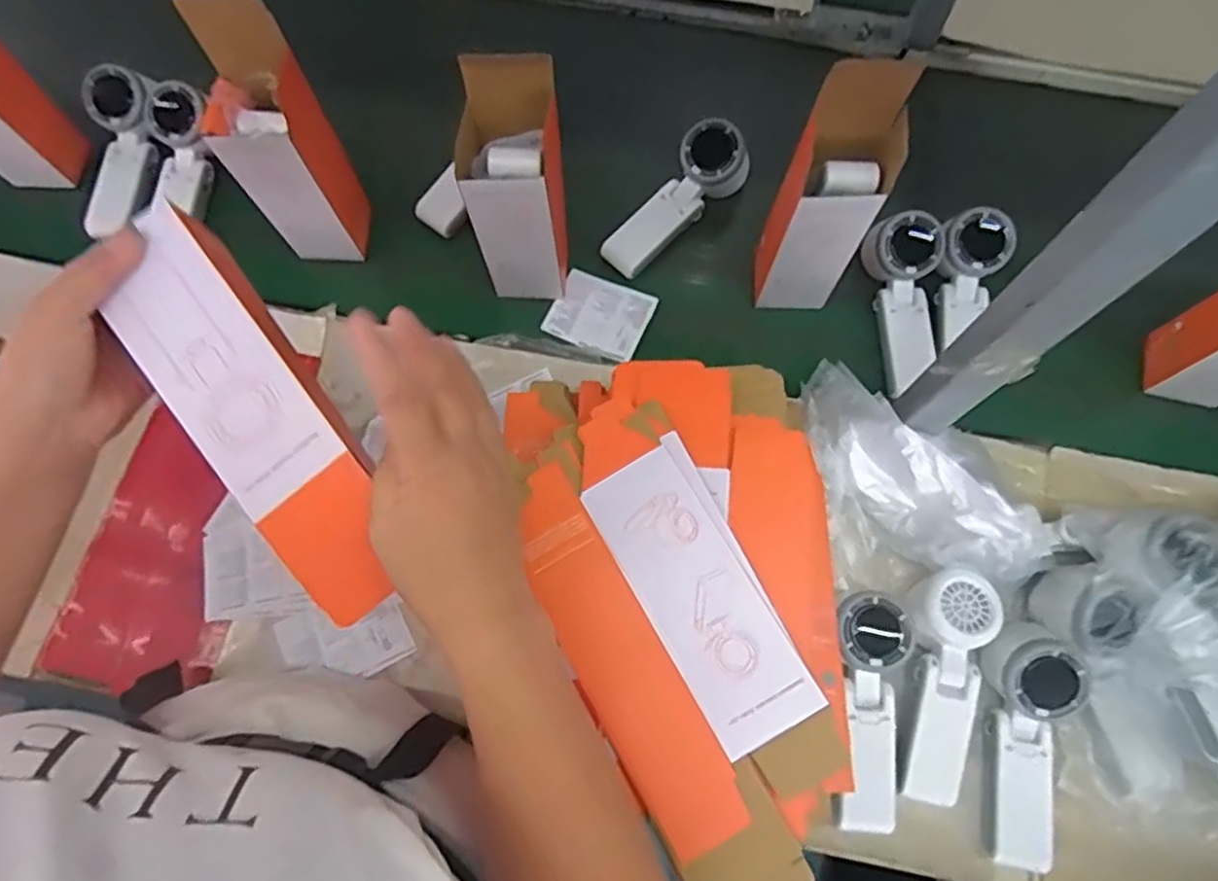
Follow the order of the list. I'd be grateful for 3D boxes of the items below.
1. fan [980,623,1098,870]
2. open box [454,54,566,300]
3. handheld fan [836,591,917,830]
[{"bbox_3d":[0.307,0.218,0.521,0.064,0.044,0.166,13,74,4],"label":"fan"},{"bbox_3d":[-0.076,-0.193,0.590,0.078,0.226,0.072,-2,73,-1],"label":"open box"},{"bbox_3d":[0.190,0.194,0.535,0.059,0.030,0.166,3,86,0],"label":"handheld fan"}]

